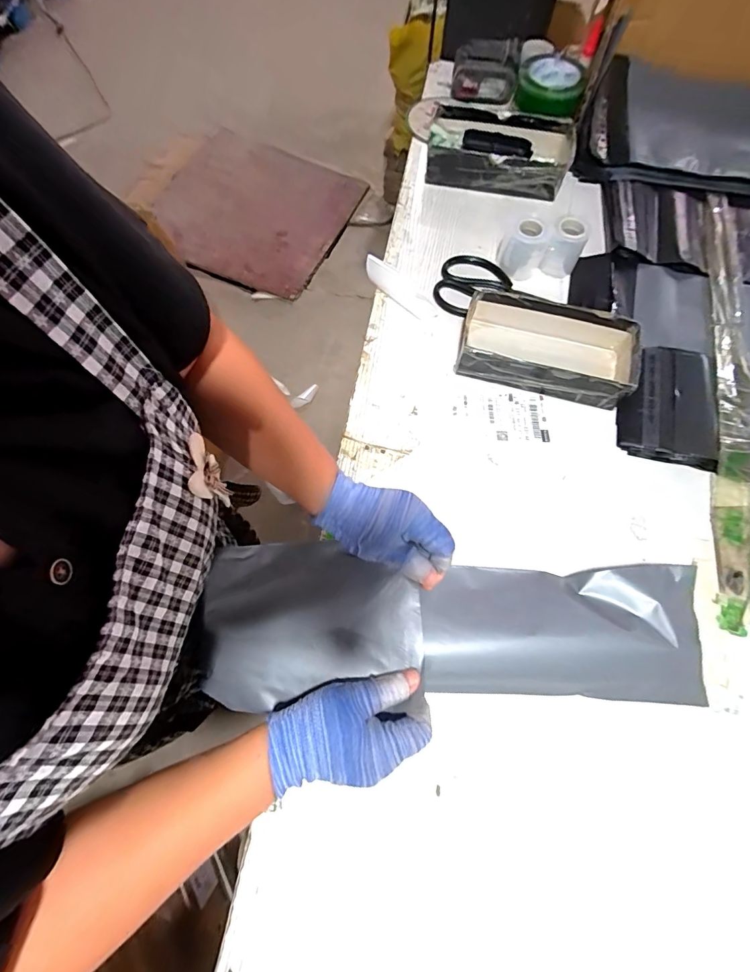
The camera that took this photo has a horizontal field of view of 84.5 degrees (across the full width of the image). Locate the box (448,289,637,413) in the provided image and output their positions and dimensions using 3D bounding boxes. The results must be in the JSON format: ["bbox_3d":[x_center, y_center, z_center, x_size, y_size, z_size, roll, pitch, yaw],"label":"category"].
[{"bbox_3d":[0.227,-0.181,0.546,0.221,0.054,0.112,17,70,4],"label":"box"}]

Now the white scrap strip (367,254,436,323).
[{"bbox_3d":[0.035,-0.287,0.599,0.128,0.011,0.036,43,102,8],"label":"white scrap strip"}]

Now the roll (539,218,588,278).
[{"bbox_3d":[0.275,-0.341,0.604,0.049,0.064,0.058,29,72,8],"label":"roll"}]

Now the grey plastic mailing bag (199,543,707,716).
[{"bbox_3d":[0.077,0.138,0.392,0.467,0.052,0.136,4,69,-4],"label":"grey plastic mailing bag"}]

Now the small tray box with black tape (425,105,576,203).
[{"bbox_3d":[0.204,-0.550,0.683,0.227,0.060,0.125,11,70,2],"label":"small tray box with black tape"}]

